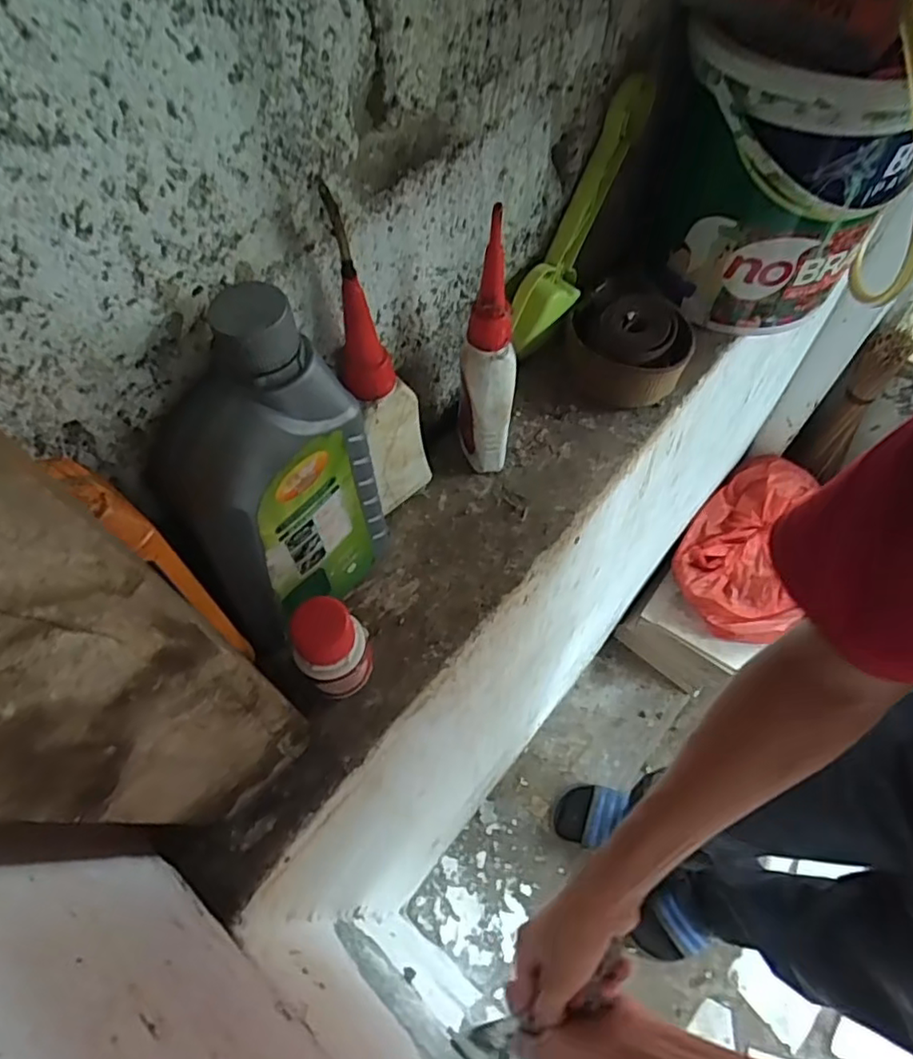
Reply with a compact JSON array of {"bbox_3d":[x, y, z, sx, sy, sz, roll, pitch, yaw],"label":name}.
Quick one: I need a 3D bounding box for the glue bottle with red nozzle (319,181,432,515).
[{"bbox_3d":[-0.042,-0.087,0.368,0.042,0.221,0.027,-28,65,-14],"label":"glue bottle with red nozzle"}]

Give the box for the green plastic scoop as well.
[{"bbox_3d":[0.093,-0.226,0.480,0.029,0.189,0.068,34,28,17],"label":"green plastic scoop"}]

